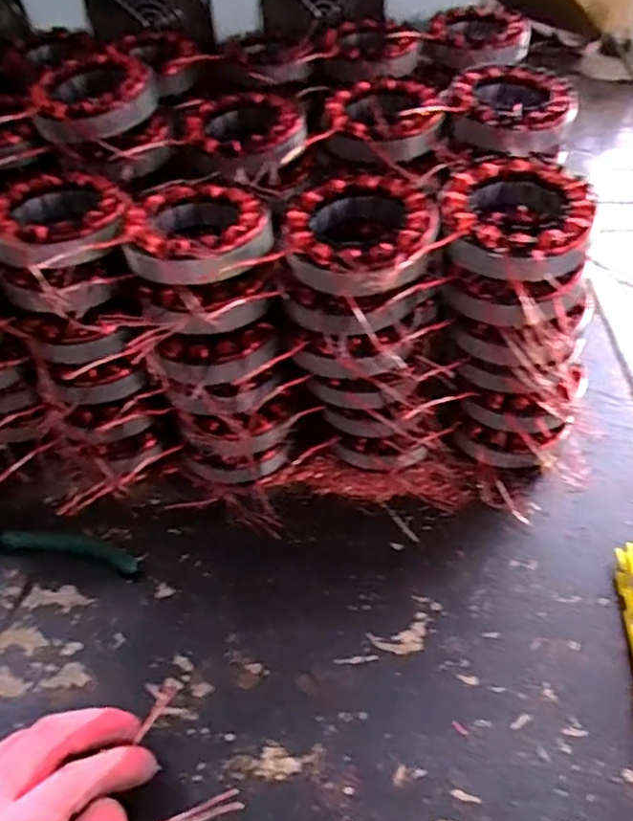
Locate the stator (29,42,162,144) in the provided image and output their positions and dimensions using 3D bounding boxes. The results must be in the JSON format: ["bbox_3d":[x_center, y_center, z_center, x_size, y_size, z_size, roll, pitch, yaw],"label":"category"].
[{"bbox_3d":[-0.157,-0.223,0.448,0.084,0.035,0.098,-18,51,-13],"label":"stator"}]

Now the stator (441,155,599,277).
[{"bbox_3d":[0.113,-0.105,0.364,0.081,0.033,0.093,16,52,15],"label":"stator"}]

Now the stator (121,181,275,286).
[{"bbox_3d":[-0.070,-0.109,0.381,0.082,0.024,0.090,6,50,7],"label":"stator"}]

